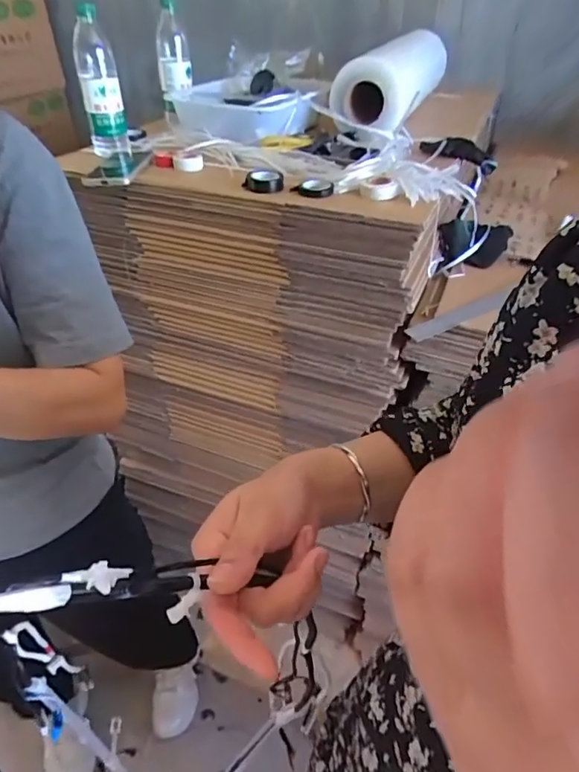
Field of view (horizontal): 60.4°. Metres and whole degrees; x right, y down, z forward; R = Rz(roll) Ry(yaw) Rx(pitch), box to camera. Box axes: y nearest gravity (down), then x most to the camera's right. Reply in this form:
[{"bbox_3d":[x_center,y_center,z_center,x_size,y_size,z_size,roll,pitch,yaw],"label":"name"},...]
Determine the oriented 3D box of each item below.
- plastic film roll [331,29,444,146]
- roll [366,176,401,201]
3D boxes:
[{"bbox_3d":[0.219,-0.638,1.042,0.120,0.125,0.445,16,44,19],"label":"plastic film roll"},{"bbox_3d":[0.134,-0.294,0.741,0.046,0.021,0.046,-1,42,1],"label":"roll"}]

